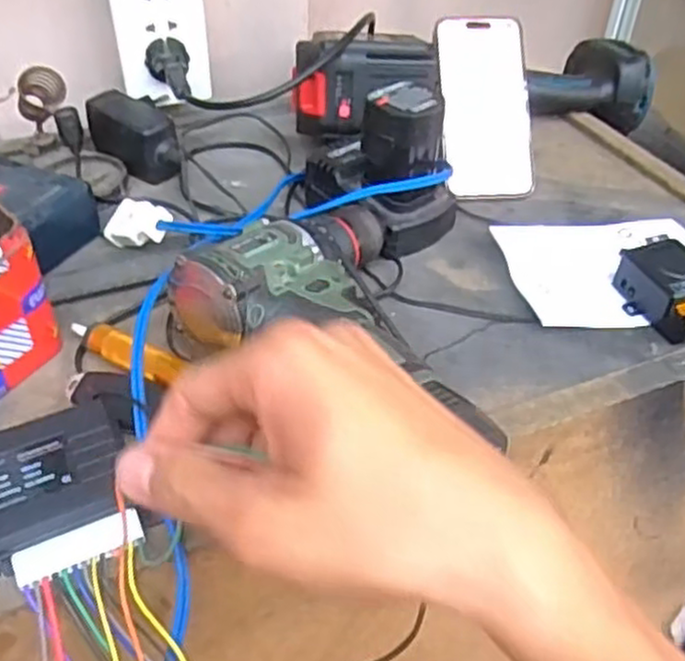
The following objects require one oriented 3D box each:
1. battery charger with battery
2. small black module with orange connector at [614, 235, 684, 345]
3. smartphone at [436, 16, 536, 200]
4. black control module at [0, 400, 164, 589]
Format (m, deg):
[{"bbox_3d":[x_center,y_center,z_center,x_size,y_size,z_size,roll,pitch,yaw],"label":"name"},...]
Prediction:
[{"bbox_3d":[0.027,-0.120,0.502,0.069,0.094,0.104,-27,50,-28],"label":"battery charger with battery"},{"bbox_3d":[0.203,-0.026,0.448,0.042,0.027,0.070,-17,46,-20],"label":"small black module with orange connector"},{"bbox_3d":[0.111,-0.174,0.566,0.067,0.004,0.143,-3,85,0],"label":"smartphone"},{"bbox_3d":[-0.136,0.073,0.323,0.082,0.022,0.071,-18,46,-21],"label":"black control module"}]

